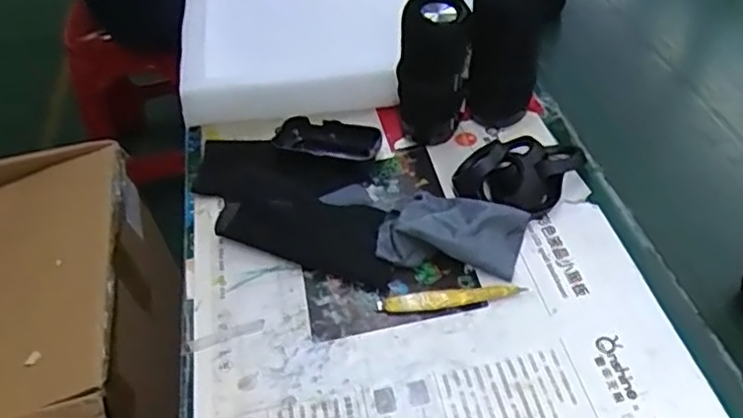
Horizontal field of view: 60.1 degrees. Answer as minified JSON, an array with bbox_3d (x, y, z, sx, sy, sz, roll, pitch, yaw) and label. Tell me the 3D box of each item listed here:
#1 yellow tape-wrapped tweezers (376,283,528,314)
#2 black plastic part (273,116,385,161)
[{"bbox_3d":[0.064,0.072,0.524,0.117,0.010,0.017,-7,45,0],"label":"yellow tape-wrapped tweezers"},{"bbox_3d":[-0.047,-0.069,0.666,0.108,0.018,0.054,13,48,19],"label":"black plastic part"}]

